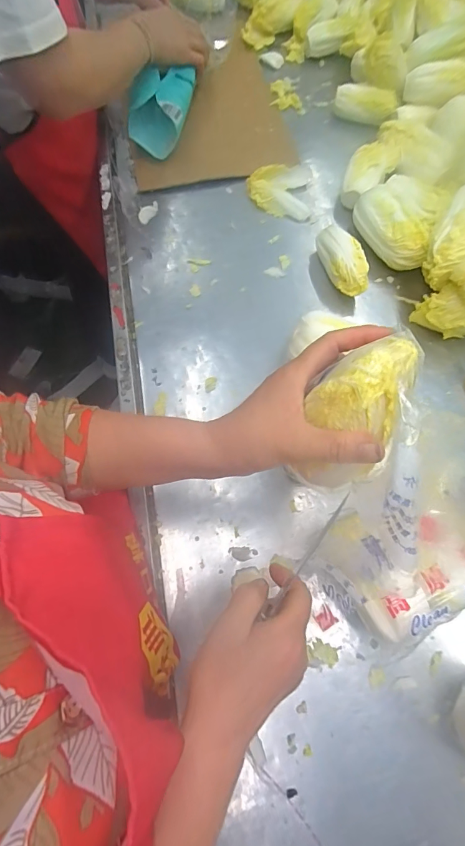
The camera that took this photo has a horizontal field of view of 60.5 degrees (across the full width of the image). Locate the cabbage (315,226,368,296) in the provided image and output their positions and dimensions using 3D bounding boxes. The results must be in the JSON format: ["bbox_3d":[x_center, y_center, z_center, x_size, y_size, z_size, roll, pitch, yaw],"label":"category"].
[{"bbox_3d":[0.159,-0.229,0.574,0.046,0.053,0.112,-25,73,-9],"label":"cabbage"}]

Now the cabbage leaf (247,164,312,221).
[{"bbox_3d":[0.076,-0.374,0.638,0.098,0.023,0.083,5,70,1],"label":"cabbage leaf"}]

